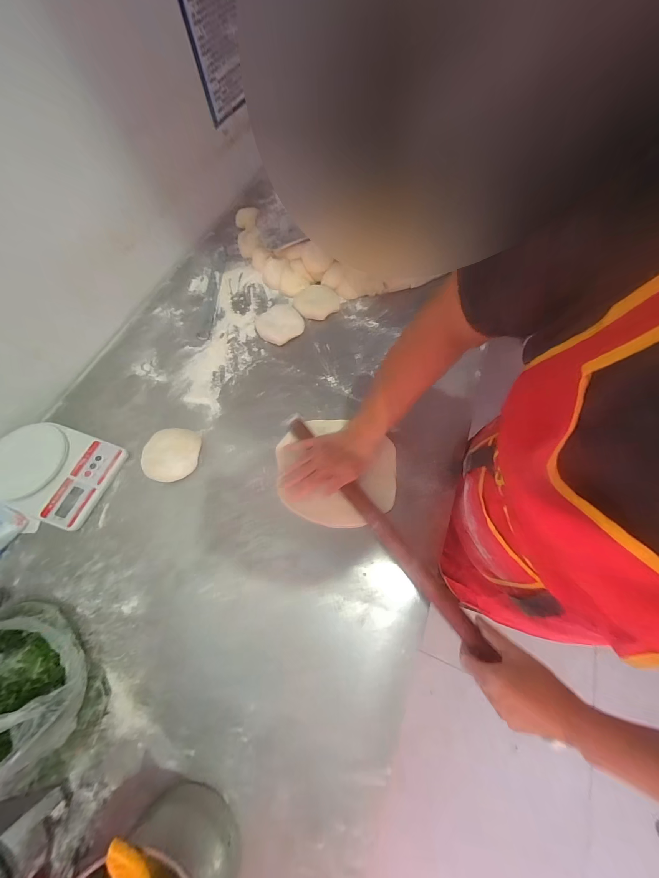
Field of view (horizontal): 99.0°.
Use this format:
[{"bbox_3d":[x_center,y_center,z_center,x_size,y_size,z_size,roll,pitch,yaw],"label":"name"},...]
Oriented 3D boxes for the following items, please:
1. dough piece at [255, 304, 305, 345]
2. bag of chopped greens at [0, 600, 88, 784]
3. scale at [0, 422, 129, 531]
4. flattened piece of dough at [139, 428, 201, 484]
[{"bbox_3d":[-0.110,-0.255,0.626,0.098,0.034,0.075,-34,71,-13],"label":"dough piece"},{"bbox_3d":[-0.389,0.287,0.338,0.193,0.140,0.143,-2,67,0],"label":"bag of chopped greens"},{"bbox_3d":[-0.481,0.054,0.491,0.195,0.043,0.149,18,68,8],"label":"scale"},{"bbox_3d":[-0.280,0.026,0.505,0.087,0.035,0.096,-7,67,-3],"label":"flattened piece of dough"}]

